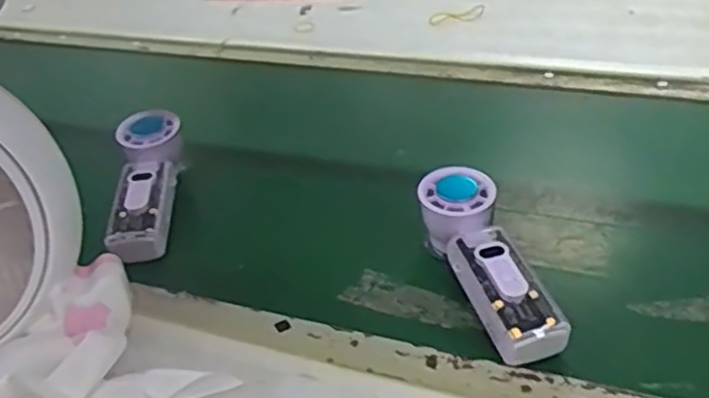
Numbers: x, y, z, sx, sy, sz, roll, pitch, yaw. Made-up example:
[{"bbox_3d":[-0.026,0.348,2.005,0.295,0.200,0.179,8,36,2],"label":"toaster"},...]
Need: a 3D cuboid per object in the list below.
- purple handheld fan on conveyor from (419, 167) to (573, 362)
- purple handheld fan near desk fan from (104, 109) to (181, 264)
[{"bbox_3d":[0.092,0.043,0.519,0.055,0.053,0.159,-11,35,-8],"label":"purple handheld fan on conveyor"},{"bbox_3d":[-0.179,-0.010,0.623,0.049,0.060,0.155,-8,35,-3],"label":"purple handheld fan near desk fan"}]

